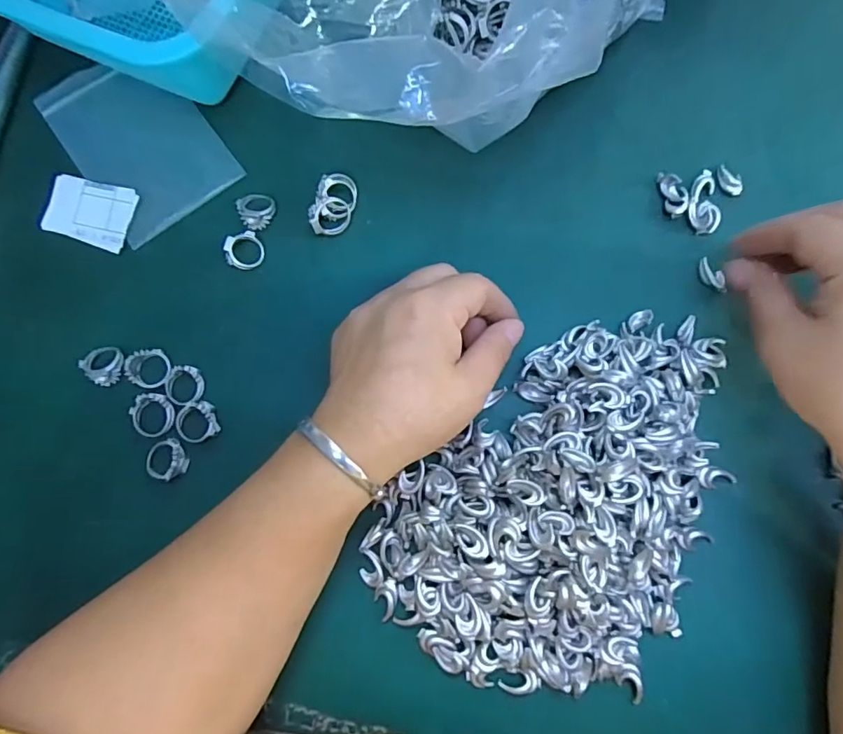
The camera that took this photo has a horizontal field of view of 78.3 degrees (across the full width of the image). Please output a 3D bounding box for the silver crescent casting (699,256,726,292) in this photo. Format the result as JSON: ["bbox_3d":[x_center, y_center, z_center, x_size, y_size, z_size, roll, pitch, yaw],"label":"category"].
[{"bbox_3d":[0.164,-0.051,0.293,0.009,0.004,0.022,-27,76,-2],"label":"silver crescent casting"}]

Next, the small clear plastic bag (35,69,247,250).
[{"bbox_3d":[-0.171,-0.138,0.314,0.078,0.008,0.127,-36,77,-9],"label":"small clear plastic bag"}]

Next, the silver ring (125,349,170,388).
[{"bbox_3d":[-0.153,0.001,0.288,0.026,0.007,0.021,3,79,3],"label":"silver ring"}]

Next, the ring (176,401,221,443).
[{"bbox_3d":[-0.124,0.031,0.281,0.022,0.008,0.021,0,79,2],"label":"ring"}]

